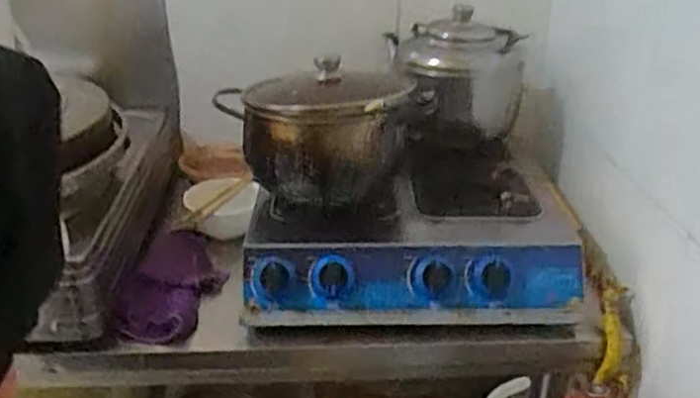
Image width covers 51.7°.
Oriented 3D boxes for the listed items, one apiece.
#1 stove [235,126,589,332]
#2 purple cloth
[{"bbox_3d":[0.085,0.041,1.168,0.467,0.137,0.405,-1,24,-2],"label":"stove"},{"bbox_3d":[-0.265,0.130,1.099,0.114,0.053,0.255,2,25,4],"label":"purple cloth"}]

